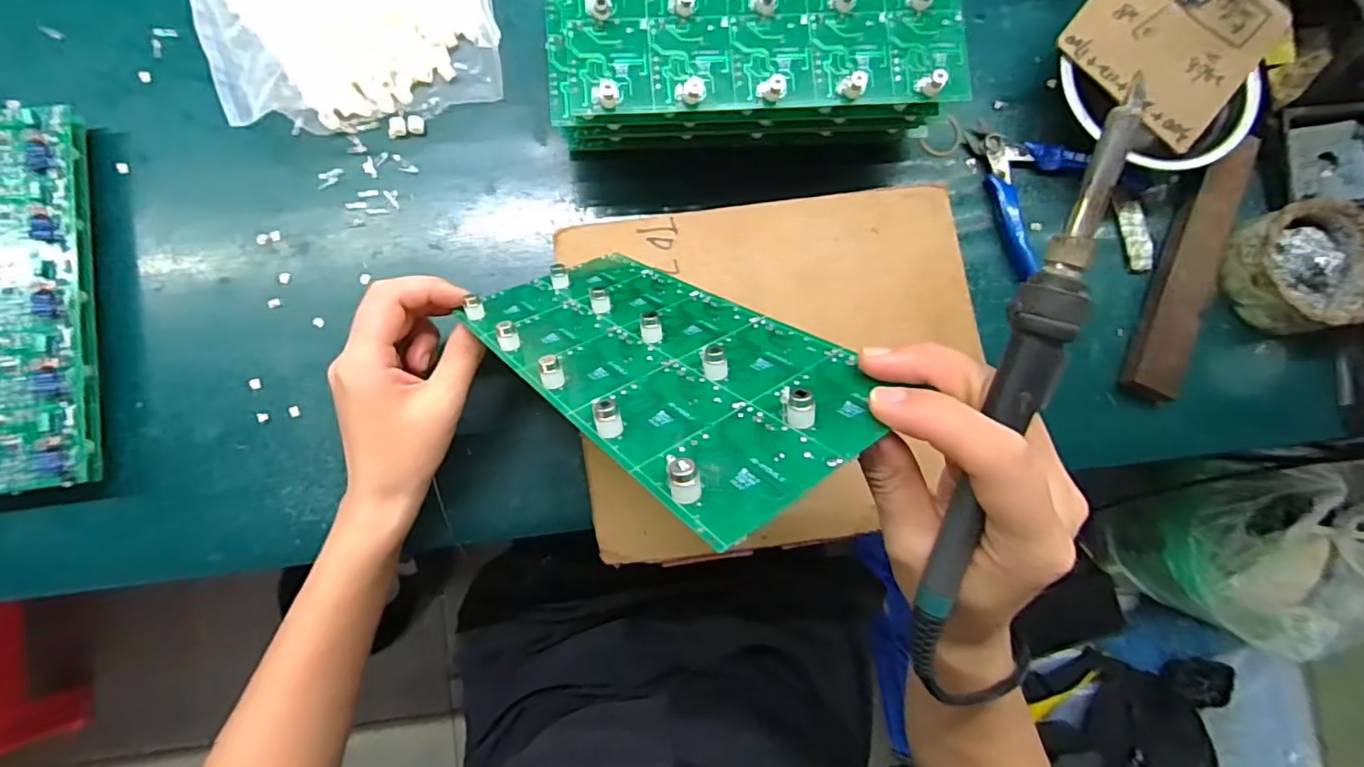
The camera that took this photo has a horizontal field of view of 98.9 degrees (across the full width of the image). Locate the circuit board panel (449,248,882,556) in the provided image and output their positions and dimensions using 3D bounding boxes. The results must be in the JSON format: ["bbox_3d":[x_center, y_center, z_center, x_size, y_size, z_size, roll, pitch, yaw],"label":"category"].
[{"bbox_3d":[-0.015,-0.020,0.259,0.101,0.218,0.011,-26,127,-27],"label":"circuit board panel"}]

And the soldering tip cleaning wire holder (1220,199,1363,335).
[{"bbox_3d":[0.416,-0.077,0.390,0.083,0.034,0.083,-12,87,-4],"label":"soldering tip cleaning wire holder"}]

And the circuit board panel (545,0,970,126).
[{"bbox_3d":[0.042,-0.207,0.329,0.234,0.023,0.105,-4,86,-3],"label":"circuit board panel"}]

